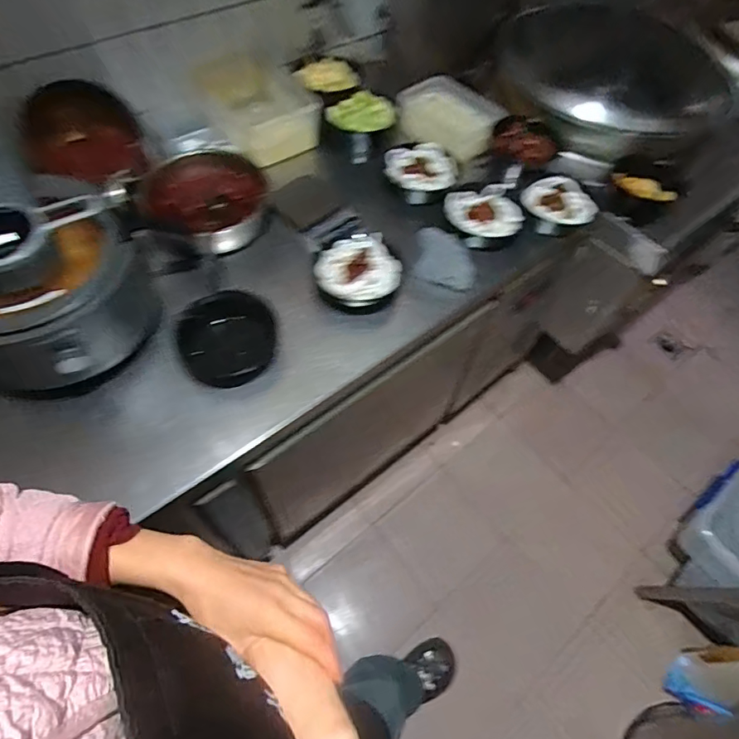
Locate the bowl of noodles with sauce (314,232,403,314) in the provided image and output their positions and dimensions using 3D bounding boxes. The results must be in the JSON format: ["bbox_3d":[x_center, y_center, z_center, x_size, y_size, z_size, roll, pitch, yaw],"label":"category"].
[{"bbox_3d":[-0.019,-0.182,0.872,0.154,0.062,0.132,3,59,-2],"label":"bowl of noodles with sauce"}]

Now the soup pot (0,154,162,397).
[{"bbox_3d":[-0.510,-0.130,0.694,0.294,0.229,0.280,2,59,-3],"label":"soup pot"}]

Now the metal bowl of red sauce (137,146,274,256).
[{"bbox_3d":[-0.307,-0.338,0.918,0.227,0.083,0.222,2,59,-3],"label":"metal bowl of red sauce"}]

